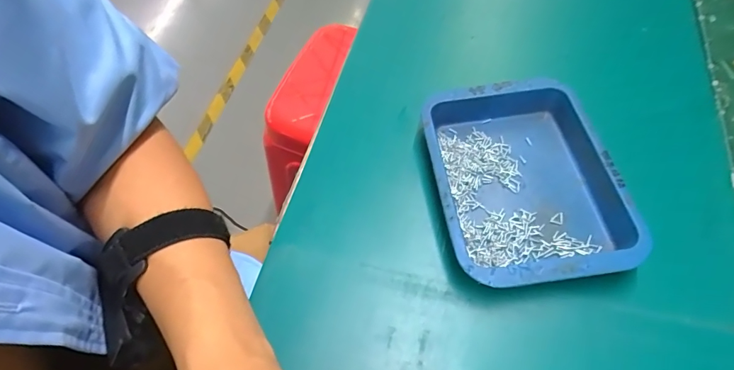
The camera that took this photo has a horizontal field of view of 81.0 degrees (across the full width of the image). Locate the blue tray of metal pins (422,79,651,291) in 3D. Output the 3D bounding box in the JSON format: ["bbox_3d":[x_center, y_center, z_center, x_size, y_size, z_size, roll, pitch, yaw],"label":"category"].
[{"bbox_3d":[0.111,-0.005,0.302,0.122,0.029,0.155,-7,59,-1],"label":"blue tray of metal pins"}]

